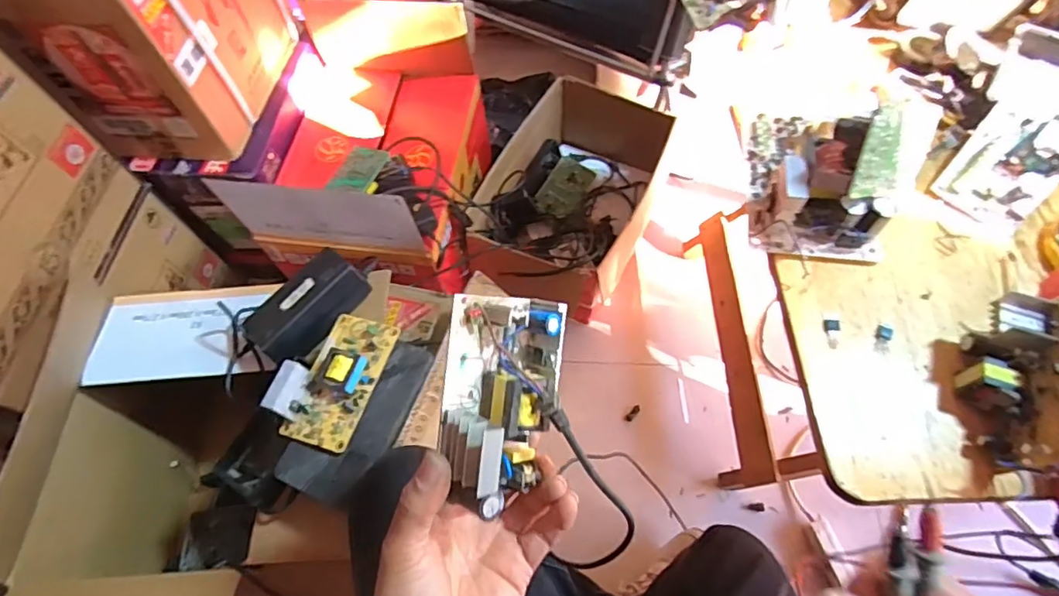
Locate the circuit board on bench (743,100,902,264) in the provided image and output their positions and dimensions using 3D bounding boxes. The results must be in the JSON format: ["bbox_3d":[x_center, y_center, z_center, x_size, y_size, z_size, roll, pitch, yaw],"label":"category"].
[{"bbox_3d":[0.257,-0.119,0.466,0.117,0.110,0.141,8,63,8],"label":"circuit board on bench"}]

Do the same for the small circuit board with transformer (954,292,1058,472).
[{"bbox_3d":[0.340,0.059,0.394,0.046,0.061,0.120,15,64,11],"label":"small circuit board with transformer"}]

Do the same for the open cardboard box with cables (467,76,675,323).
[{"bbox_3d":[0.086,-0.193,1.070,0.279,0.164,0.470,18,65,13],"label":"open cardboard box with cables"}]

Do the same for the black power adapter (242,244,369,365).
[{"bbox_3d":[-0.286,0.011,0.725,0.088,0.032,0.151,36,70,20],"label":"black power adapter"}]

